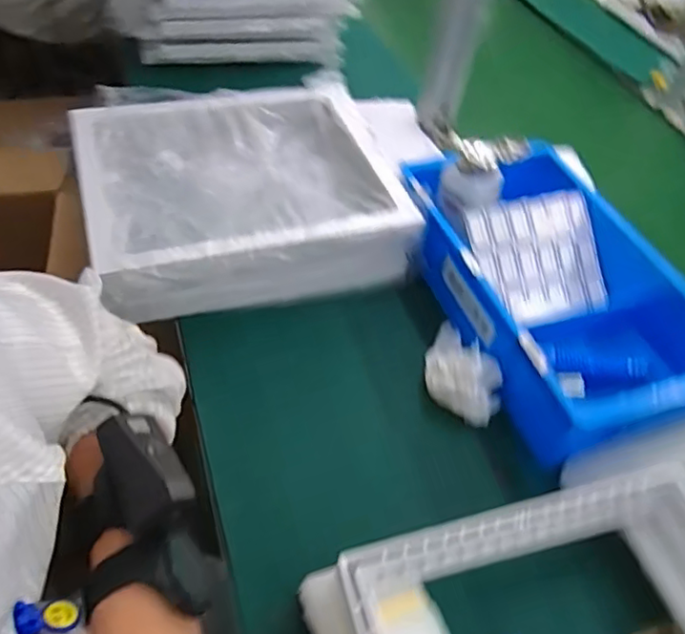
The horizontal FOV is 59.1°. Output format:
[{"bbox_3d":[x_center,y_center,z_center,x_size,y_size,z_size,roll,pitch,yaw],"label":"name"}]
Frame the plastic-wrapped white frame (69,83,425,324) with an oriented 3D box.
[{"bbox_3d":[-0.113,-0.140,0.694,0.326,0.090,0.285,-12,50,-17],"label":"plastic-wrapped white frame"}]

